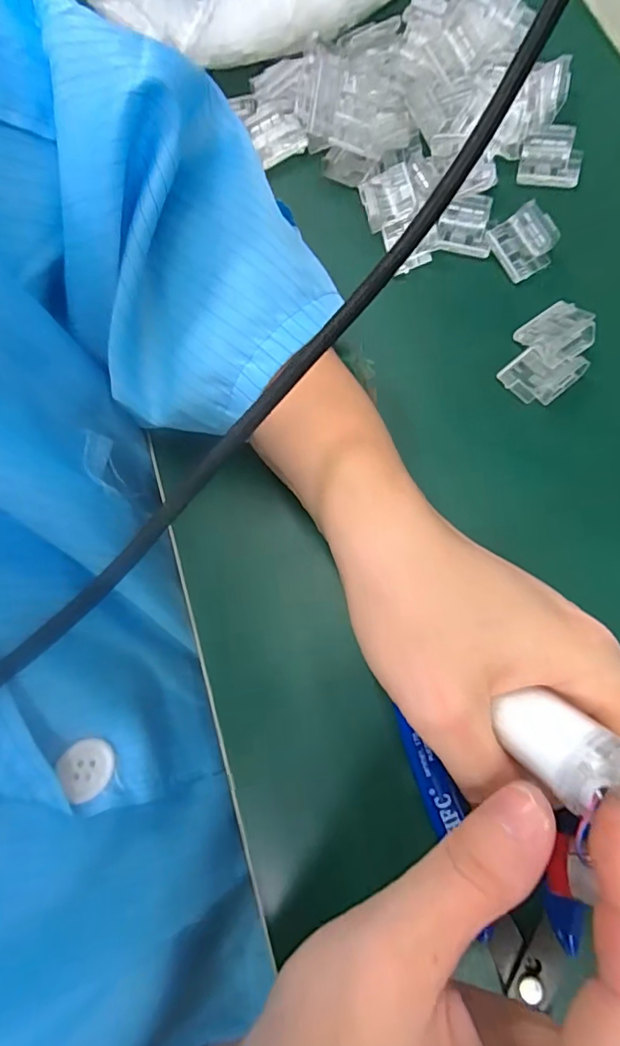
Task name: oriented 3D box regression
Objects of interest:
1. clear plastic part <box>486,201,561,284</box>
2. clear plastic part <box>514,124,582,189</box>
[{"bbox_3d":[0.102,-0.134,0.236,0.026,0.011,0.027,-31,75,-1],"label":"clear plastic part"},{"bbox_3d":[0.121,-0.183,0.248,0.029,0.014,0.025,10,78,9],"label":"clear plastic part"}]

